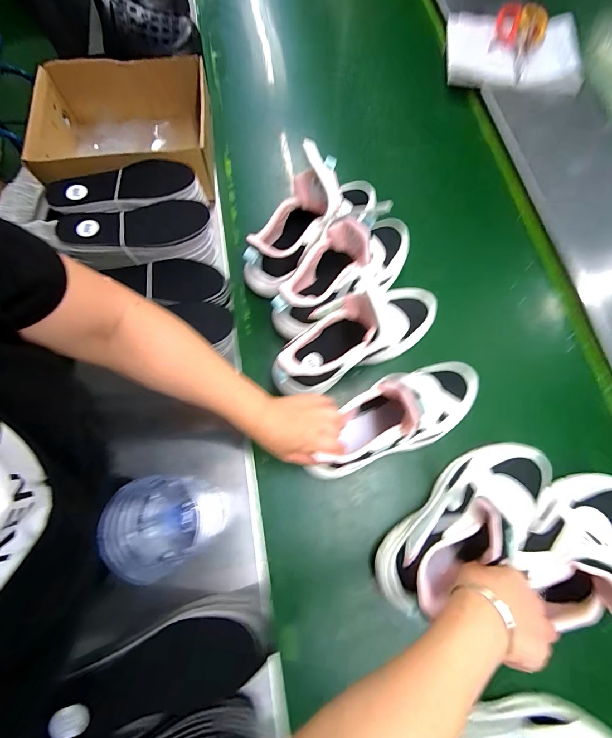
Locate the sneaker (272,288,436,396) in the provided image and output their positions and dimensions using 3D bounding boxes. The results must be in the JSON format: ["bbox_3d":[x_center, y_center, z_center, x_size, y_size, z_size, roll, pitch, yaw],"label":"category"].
[{"bbox_3d":[0.073,-0.060,0.467,0.263,0.121,0.097,-26,71,-22],"label":"sneaker"}]

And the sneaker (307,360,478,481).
[{"bbox_3d":[0.124,0.059,0.429,0.262,0.128,0.087,-27,72,-8],"label":"sneaker"}]

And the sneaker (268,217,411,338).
[{"bbox_3d":[0.050,-0.147,0.488,0.098,0.116,0.279,43,76,15],"label":"sneaker"}]

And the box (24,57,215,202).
[{"bbox_3d":[-0.290,-0.389,0.552,0.256,0.086,0.237,-6,70,-1],"label":"box"}]

